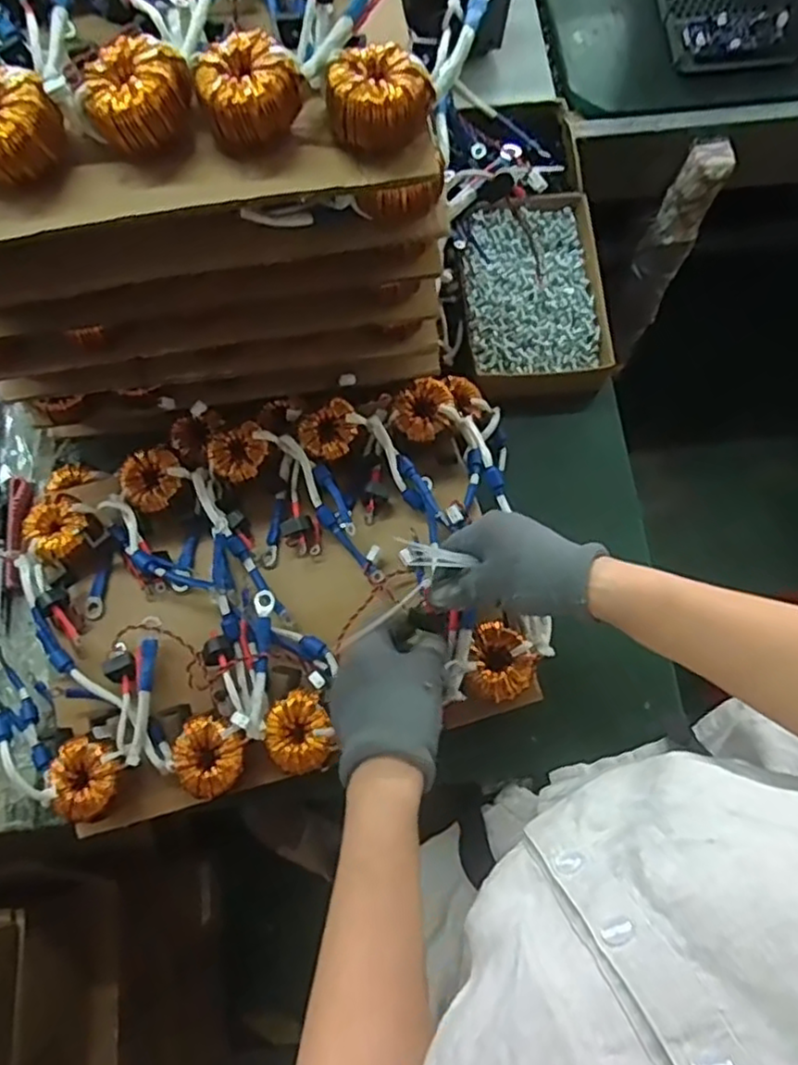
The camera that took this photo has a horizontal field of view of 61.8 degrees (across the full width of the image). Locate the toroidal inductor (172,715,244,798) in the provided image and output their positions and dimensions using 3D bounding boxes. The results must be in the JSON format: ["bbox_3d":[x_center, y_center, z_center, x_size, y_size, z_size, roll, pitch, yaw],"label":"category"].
[{"bbox_3d":[-0.150,0.177,0.529,0.055,0.028,0.054,0,74,1],"label":"toroidal inductor"}]

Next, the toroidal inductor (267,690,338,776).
[{"bbox_3d":[-0.079,0.159,0.529,0.049,0.022,0.059,-18,74,-4],"label":"toroidal inductor"}]

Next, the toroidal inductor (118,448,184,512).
[{"bbox_3d":[-0.221,-0.048,0.599,0.053,0.016,0.054,0,74,1],"label":"toroidal inductor"}]

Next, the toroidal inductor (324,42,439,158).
[{"bbox_3d":[-0.012,-0.270,0.417,0.066,0.036,0.058,-3,73,0],"label":"toroidal inductor"}]

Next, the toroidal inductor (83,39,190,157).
[{"bbox_3d":[-0.159,-0.266,0.406,0.057,0.033,0.055,0,74,1],"label":"toroidal inductor"}]

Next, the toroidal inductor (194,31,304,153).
[{"bbox_3d":[-0.091,-0.272,0.414,0.060,0.036,0.055,0,74,1],"label":"toroidal inductor"}]

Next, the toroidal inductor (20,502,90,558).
[{"bbox_3d":[-0.304,-0.005,0.590,0.058,0.021,0.047,38,78,11],"label":"toroidal inductor"}]

